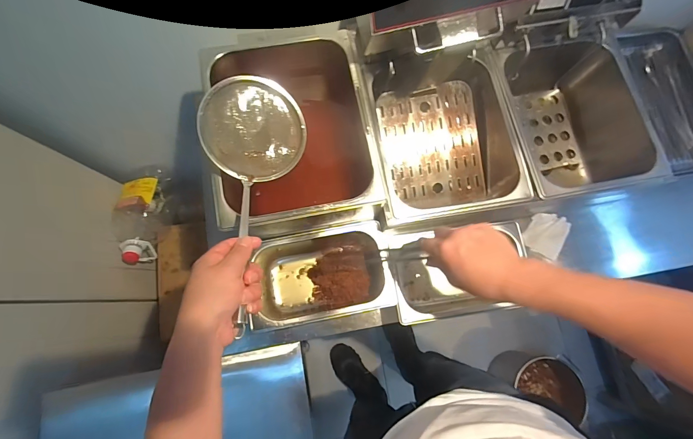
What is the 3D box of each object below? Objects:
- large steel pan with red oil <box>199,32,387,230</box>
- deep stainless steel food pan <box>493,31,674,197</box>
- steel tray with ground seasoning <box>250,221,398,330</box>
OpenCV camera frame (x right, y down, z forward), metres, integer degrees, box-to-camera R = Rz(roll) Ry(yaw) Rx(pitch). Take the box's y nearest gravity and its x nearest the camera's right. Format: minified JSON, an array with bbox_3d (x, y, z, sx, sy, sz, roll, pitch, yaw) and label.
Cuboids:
[{"bbox_3d":[-0.100,-0.154,0.650,0.270,0.201,0.358,-11,77,-4],"label":"large steel pan with red oil"},{"bbox_3d":[0.449,-0.217,0.737,0.267,0.181,0.364,-10,77,-3],"label":"deep stainless steel food pan"},{"bbox_3d":[-0.052,0.112,0.666,0.264,0.102,0.165,-10,77,-3],"label":"steel tray with ground seasoning"}]

